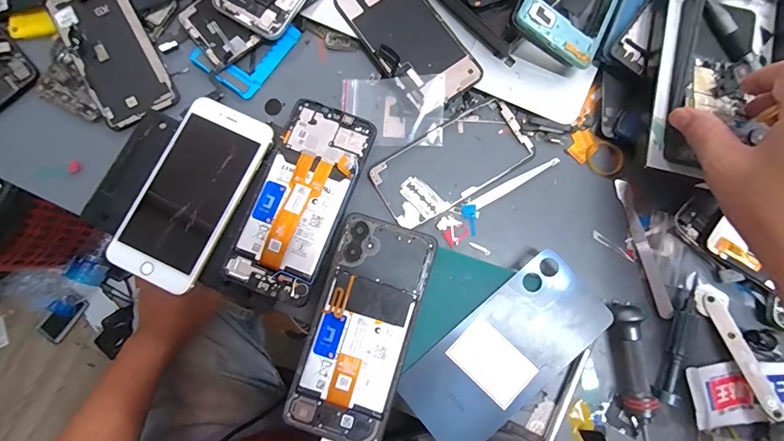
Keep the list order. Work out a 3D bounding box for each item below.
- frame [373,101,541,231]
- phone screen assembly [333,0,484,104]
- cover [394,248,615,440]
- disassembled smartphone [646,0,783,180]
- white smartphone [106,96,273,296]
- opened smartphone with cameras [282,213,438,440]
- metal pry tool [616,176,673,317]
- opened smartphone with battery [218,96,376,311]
[{"bbox_3d":[0.053,-0.051,0.330,0.138,0.005,0.068,-31,87,-3],"label":"frame"},{"bbox_3d":[0.014,-0.168,0.337,0.069,0.010,0.144,-37,83,-4],"label":"phone screen assembly"},{"bbox_3d":[0.087,0.101,0.287,0.163,0.005,0.075,-40,80,-5],"label":"cover"},{"bbox_3d":[0.272,-0.120,0.298,0.114,0.025,0.178,11,83,3],"label":"disassembled smartphone"},{"bbox_3d":[-0.165,-0.023,0.310,0.076,0.007,0.153,25,82,5],"label":"white smartphone"},{"bbox_3d":[-0.022,0.081,0.283,0.073,0.008,0.164,18,81,3],"label":"opened smartphone with cameras"},{"bbox_3d":[0.212,0.022,0.314,0.012,0.008,0.118,-11,76,-4],"label":"metal pry tool"},{"bbox_3d":[-0.075,-0.019,0.305,0.073,0.011,0.161,20,81,4],"label":"opened smartphone with battery"}]

